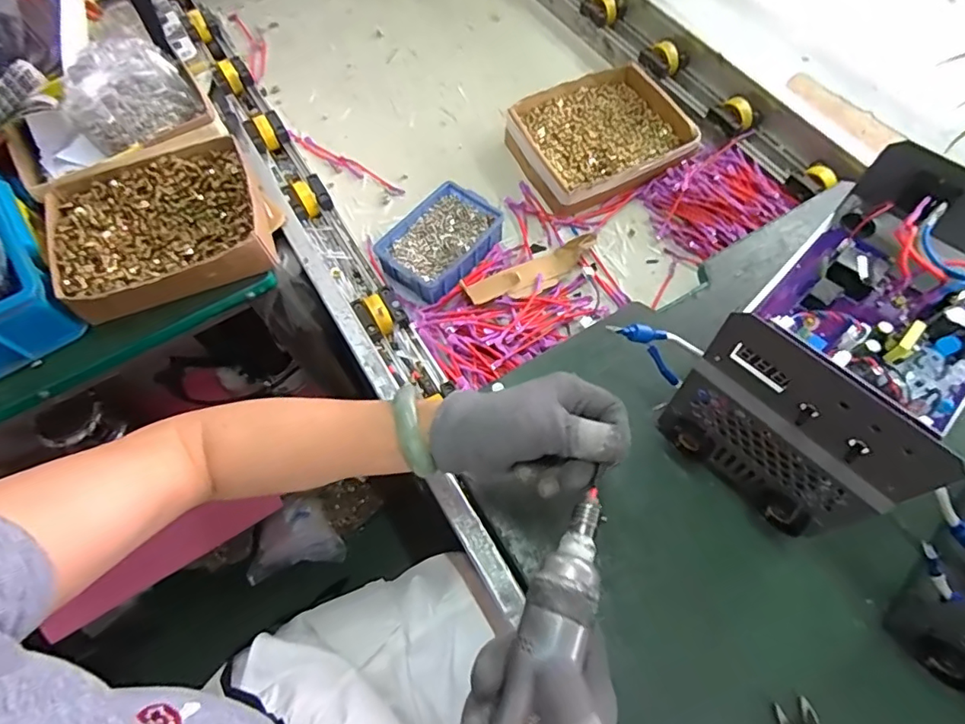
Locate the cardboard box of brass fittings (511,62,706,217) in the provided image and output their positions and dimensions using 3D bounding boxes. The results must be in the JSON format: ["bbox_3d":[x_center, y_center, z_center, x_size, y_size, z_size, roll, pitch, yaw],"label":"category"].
[{"bbox_3d":[0.162,-0.317,0.757,0.223,0.048,0.200,-27,67,-10],"label":"cardboard box of brass fittings"}]

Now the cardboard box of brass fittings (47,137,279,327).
[{"bbox_3d":[-0.354,-0.151,0.601,0.215,0.050,0.183,-21,65,-8],"label":"cardboard box of brass fittings"}]

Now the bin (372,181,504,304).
[{"bbox_3d":[-0.051,-0.149,0.688,0.104,0.054,0.151,37,71,17],"label":"bin"}]

